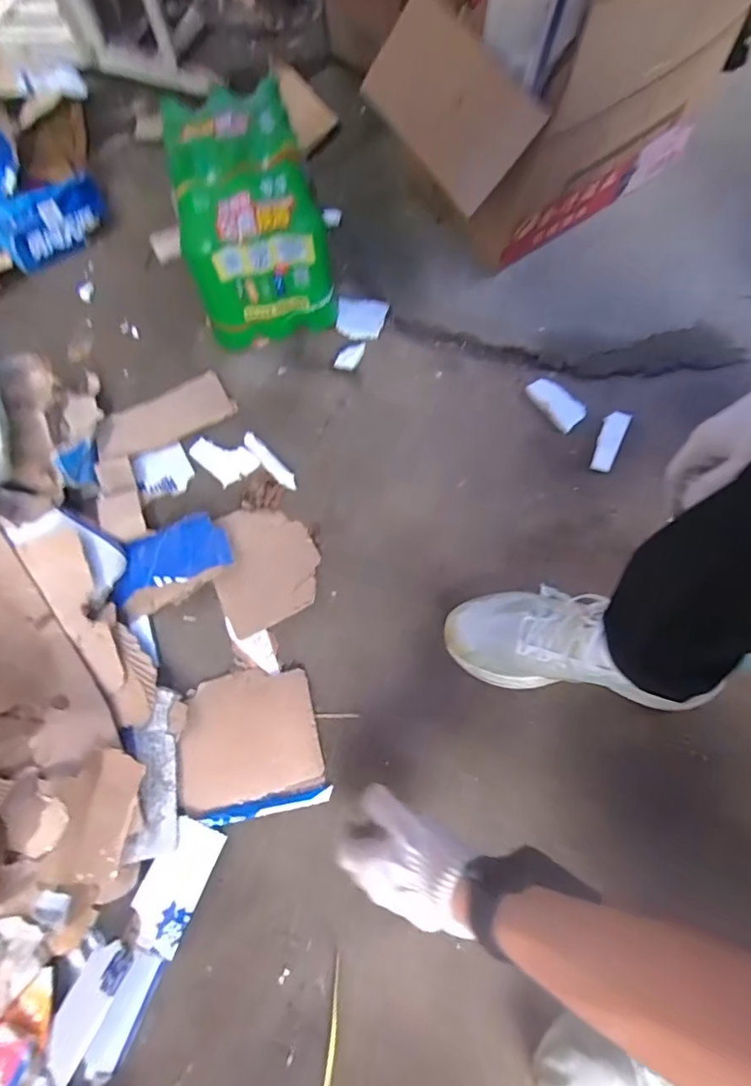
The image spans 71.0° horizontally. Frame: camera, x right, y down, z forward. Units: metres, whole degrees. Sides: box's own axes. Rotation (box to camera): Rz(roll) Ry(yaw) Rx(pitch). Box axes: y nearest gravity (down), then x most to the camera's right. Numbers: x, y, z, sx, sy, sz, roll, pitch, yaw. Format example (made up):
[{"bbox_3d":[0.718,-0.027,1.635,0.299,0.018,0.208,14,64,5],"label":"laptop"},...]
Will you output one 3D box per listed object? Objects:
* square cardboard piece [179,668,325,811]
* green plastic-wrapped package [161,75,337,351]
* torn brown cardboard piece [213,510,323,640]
[{"bbox_3d":[-0.141,0.212,0.588,0.148,0.009,0.132,-9,65,-5],"label":"square cardboard piece"},{"bbox_3d":[-0.172,-0.459,0.763,0.190,0.265,0.185,-10,64,-2],"label":"green plastic-wrapped package"},{"bbox_3d":[-0.143,0.020,0.666,0.130,0.034,0.160,-24,67,-12],"label":"torn brown cardboard piece"}]

